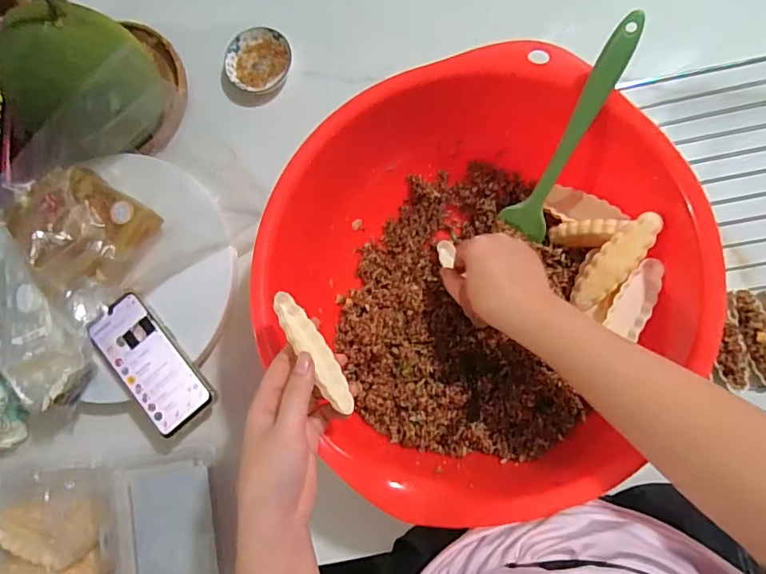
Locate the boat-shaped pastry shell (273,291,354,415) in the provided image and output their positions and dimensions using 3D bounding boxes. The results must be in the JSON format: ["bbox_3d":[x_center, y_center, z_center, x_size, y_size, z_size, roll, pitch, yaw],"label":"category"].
[{"bbox_3d":[-0.053,0.051,0.382,0.017,0.033,0.105,-32,87,2],"label":"boat-shaped pastry shell"}]

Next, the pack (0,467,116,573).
[{"bbox_3d":[-0.378,0.295,0.546,0.125,0.056,0.175,-10,82,5],"label":"pack"}]

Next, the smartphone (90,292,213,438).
[{"bbox_3d":[-0.271,0.090,0.562,0.074,0.011,0.159,-42,83,0],"label":"smartphone"}]

